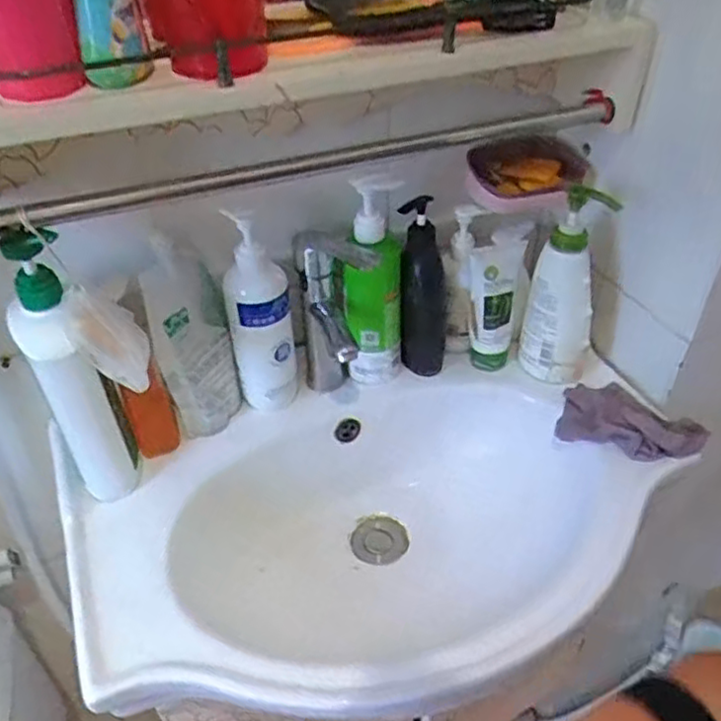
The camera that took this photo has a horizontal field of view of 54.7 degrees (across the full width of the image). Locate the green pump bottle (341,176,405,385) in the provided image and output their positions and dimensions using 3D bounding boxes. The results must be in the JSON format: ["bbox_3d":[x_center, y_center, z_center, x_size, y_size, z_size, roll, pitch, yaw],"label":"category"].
[{"bbox_3d":[0.012,-0.074,0.755,0.066,0.235,0.055,0,41,2],"label":"green pump bottle"}]

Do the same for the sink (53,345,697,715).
[{"bbox_3d":[0.026,0.200,0.738,0.613,0.173,0.358,-9,42,-10],"label":"sink"}]

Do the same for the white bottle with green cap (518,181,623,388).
[{"bbox_3d":[0.222,-0.079,0.752,0.074,0.222,0.048,18,44,20],"label":"white bottle with green cap"}]

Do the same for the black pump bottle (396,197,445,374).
[{"bbox_3d":[0.072,-0.077,0.785,0.056,0.201,0.045,7,42,9],"label":"black pump bottle"}]

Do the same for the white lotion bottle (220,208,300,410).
[{"bbox_3d":[-0.106,-0.047,0.741,0.065,0.216,0.056,-6,41,-6],"label":"white lotion bottle"}]

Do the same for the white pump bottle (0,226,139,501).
[{"bbox_3d":[-0.262,0.015,0.630,0.059,0.270,0.071,-24,46,-24],"label":"white pump bottle"}]

